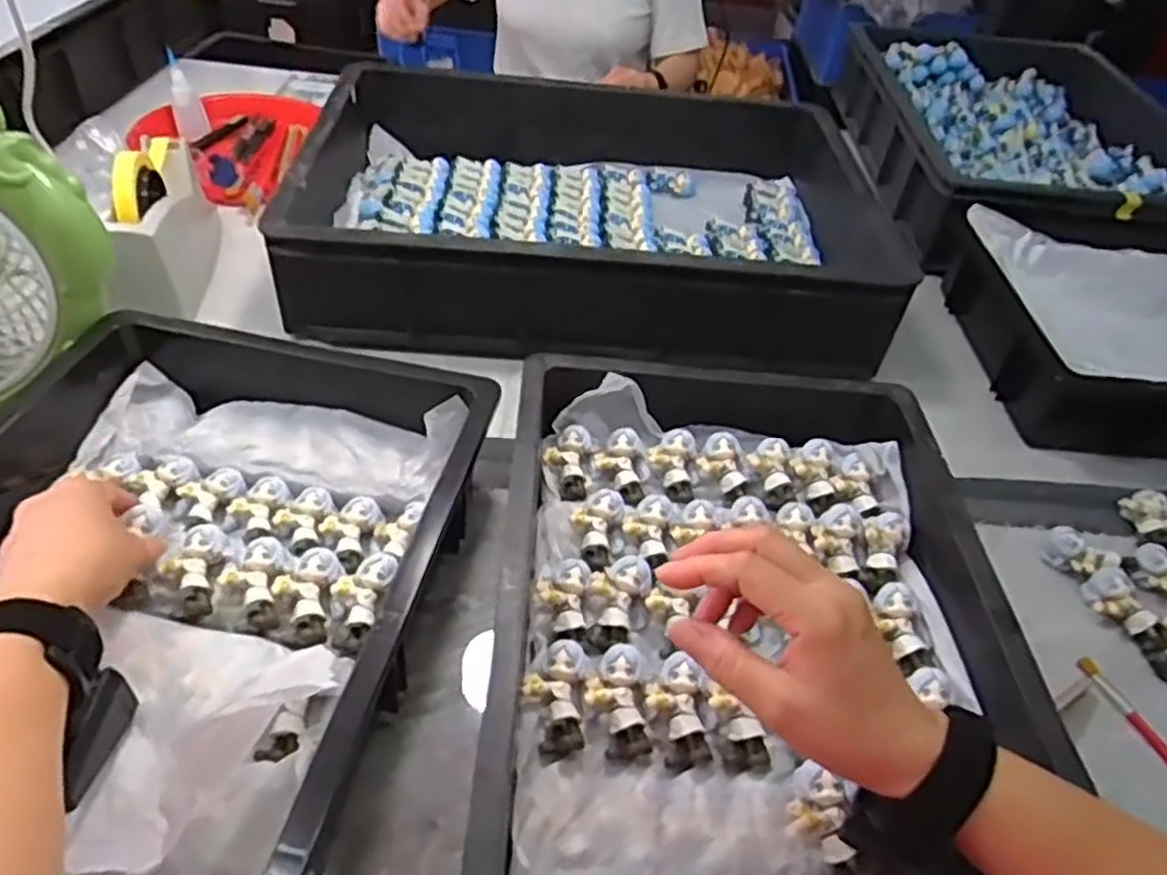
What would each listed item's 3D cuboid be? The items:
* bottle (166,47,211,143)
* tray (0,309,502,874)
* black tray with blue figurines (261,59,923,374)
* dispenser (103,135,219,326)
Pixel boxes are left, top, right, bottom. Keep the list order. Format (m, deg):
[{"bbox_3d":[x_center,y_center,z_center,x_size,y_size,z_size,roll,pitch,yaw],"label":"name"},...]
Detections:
[{"bbox_3d":[-0.507,-0.435,0.999,0.039,0.090,0.048,-14,47,-21],"label":"bottle"},{"bbox_3d":[-0.261,0.093,0.470,0.321,0.090,0.459,11,43,4],"label":"tray"},{"bbox_3d":[0.000,-0.254,0.856,0.562,0.144,0.432,5,43,-3],"label":"black tray with blue figurines"},{"bbox_3d":[-0.408,-0.206,0.757,0.061,0.108,0.250,-7,45,-14],"label":"dispenser"}]

